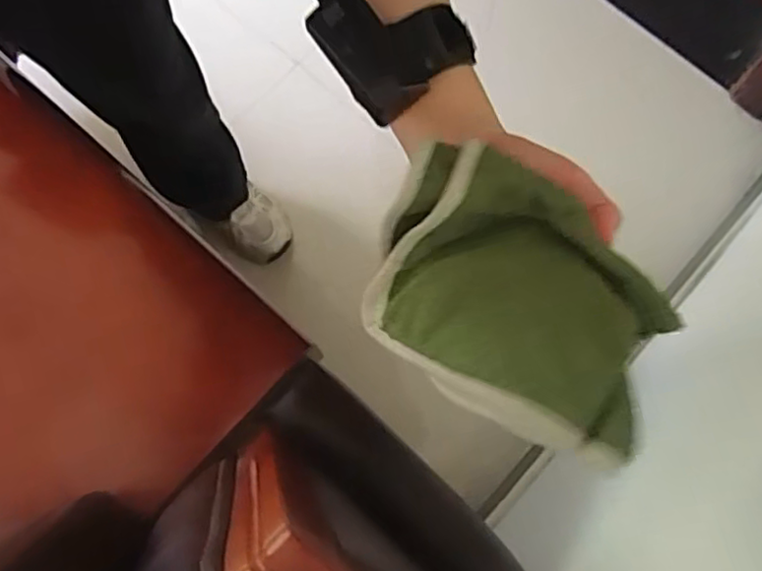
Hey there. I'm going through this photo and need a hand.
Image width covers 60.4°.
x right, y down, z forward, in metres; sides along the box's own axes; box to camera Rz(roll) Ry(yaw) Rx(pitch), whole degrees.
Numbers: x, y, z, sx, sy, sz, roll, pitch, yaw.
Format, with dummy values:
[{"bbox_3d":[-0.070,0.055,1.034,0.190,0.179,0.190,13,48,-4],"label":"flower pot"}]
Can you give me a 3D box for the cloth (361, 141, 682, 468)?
[{"bbox_3d":[0.059,0.009,0.309,0.134,0.072,0.098,30,77,7],"label":"cloth"}]

